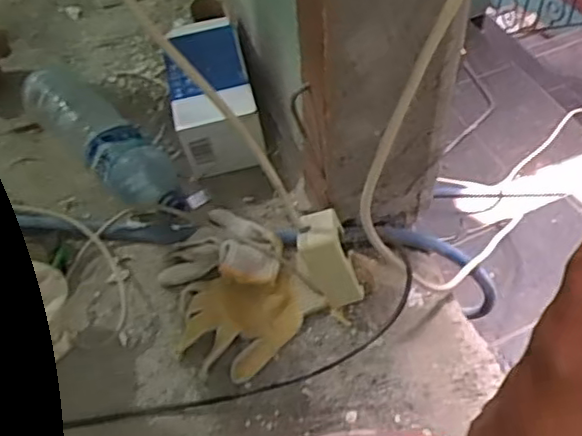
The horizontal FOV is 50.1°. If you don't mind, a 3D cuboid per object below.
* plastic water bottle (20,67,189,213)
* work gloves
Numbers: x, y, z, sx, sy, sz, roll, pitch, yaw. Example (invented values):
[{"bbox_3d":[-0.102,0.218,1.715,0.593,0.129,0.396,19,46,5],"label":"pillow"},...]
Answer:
[{"bbox_3d":[-0.244,-0.105,0.849,0.103,0.082,0.295,-37,60,-22],"label":"plastic water bottle"},{"bbox_3d":[-0.075,0.078,0.734,0.177,0.042,0.193,-38,61,-23],"label":"work gloves"}]

